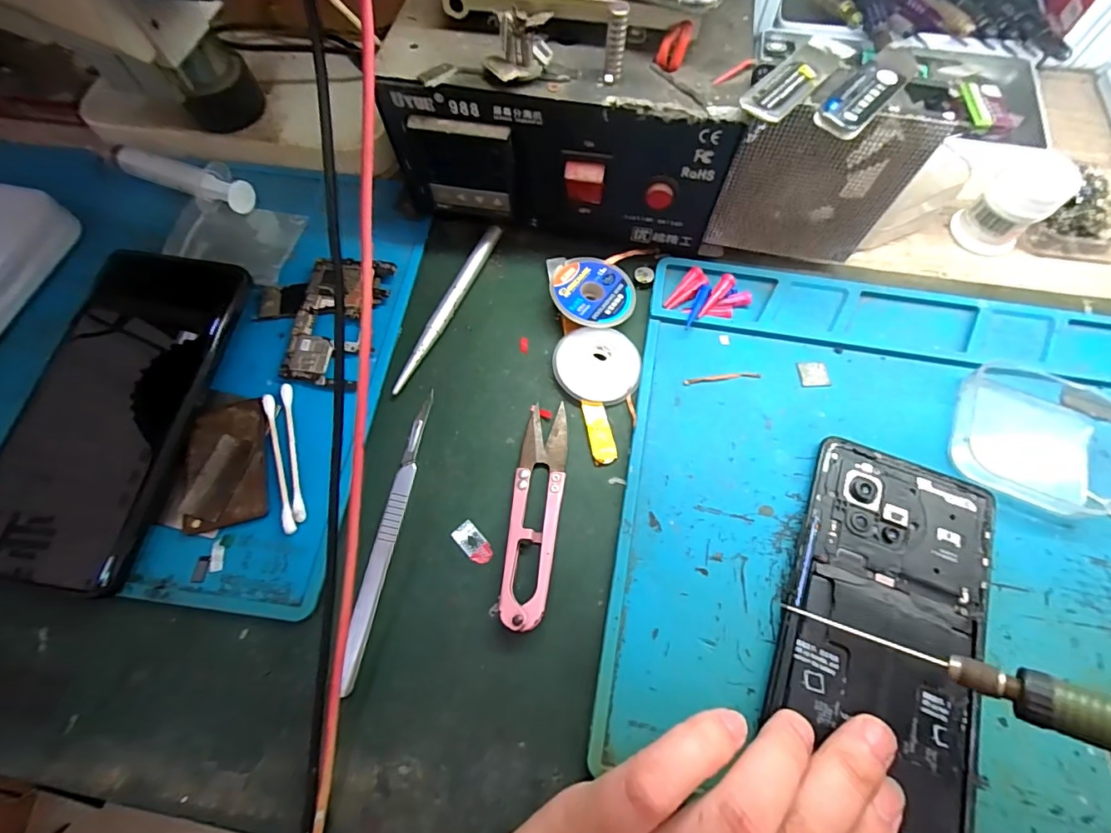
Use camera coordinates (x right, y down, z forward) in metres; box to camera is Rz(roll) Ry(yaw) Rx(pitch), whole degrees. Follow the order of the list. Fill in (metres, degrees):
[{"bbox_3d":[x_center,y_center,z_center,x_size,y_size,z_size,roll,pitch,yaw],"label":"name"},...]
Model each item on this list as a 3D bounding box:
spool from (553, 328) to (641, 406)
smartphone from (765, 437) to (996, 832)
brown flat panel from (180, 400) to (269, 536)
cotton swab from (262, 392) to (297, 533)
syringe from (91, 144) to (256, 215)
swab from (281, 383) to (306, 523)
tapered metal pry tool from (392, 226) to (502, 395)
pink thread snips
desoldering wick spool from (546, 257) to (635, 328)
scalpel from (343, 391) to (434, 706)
[{"bbox_3d":[0.021,-0.026,0.243,0.043,0.008,0.039,-4,68,0],"label":"spool"},{"bbox_3d":[0.128,0.089,0.189,0.072,0.007,0.160,21,70,10],"label":"smartphone"},{"bbox_3d":[-0.152,0.022,0.223,0.035,0.006,0.059,-10,68,-2],"label":"brown flat panel"},{"bbox_3d":[-0.129,0.021,0.223,0.006,0.004,0.069,-20,69,-6],"label":"cotton swab"},{"bbox_3d":[-0.220,-0.143,0.279,0.096,0.015,0.025,24,71,11],"label":"syringe"},{"bbox_3d":[-0.125,0.016,0.227,0.005,0.004,0.070,-16,69,-5],"label":"swab"},{"bbox_3d":[-0.057,-0.060,0.258,0.008,0.008,0.111,22,71,10],"label":"tapered metal pry tool"},{"bbox_3d":[-0.009,0.041,0.216,0.022,0.010,0.101,6,69,4],"label":"pink thread snips"},{"bbox_3d":[0.019,-0.068,0.255,0.044,0.012,0.048,-1,68,1],"label":"desoldering wick spool"},{"bbox_3d":[-0.076,0.050,0.217,0.010,0.004,0.131,9,69,5],"label":"scalpel"}]

